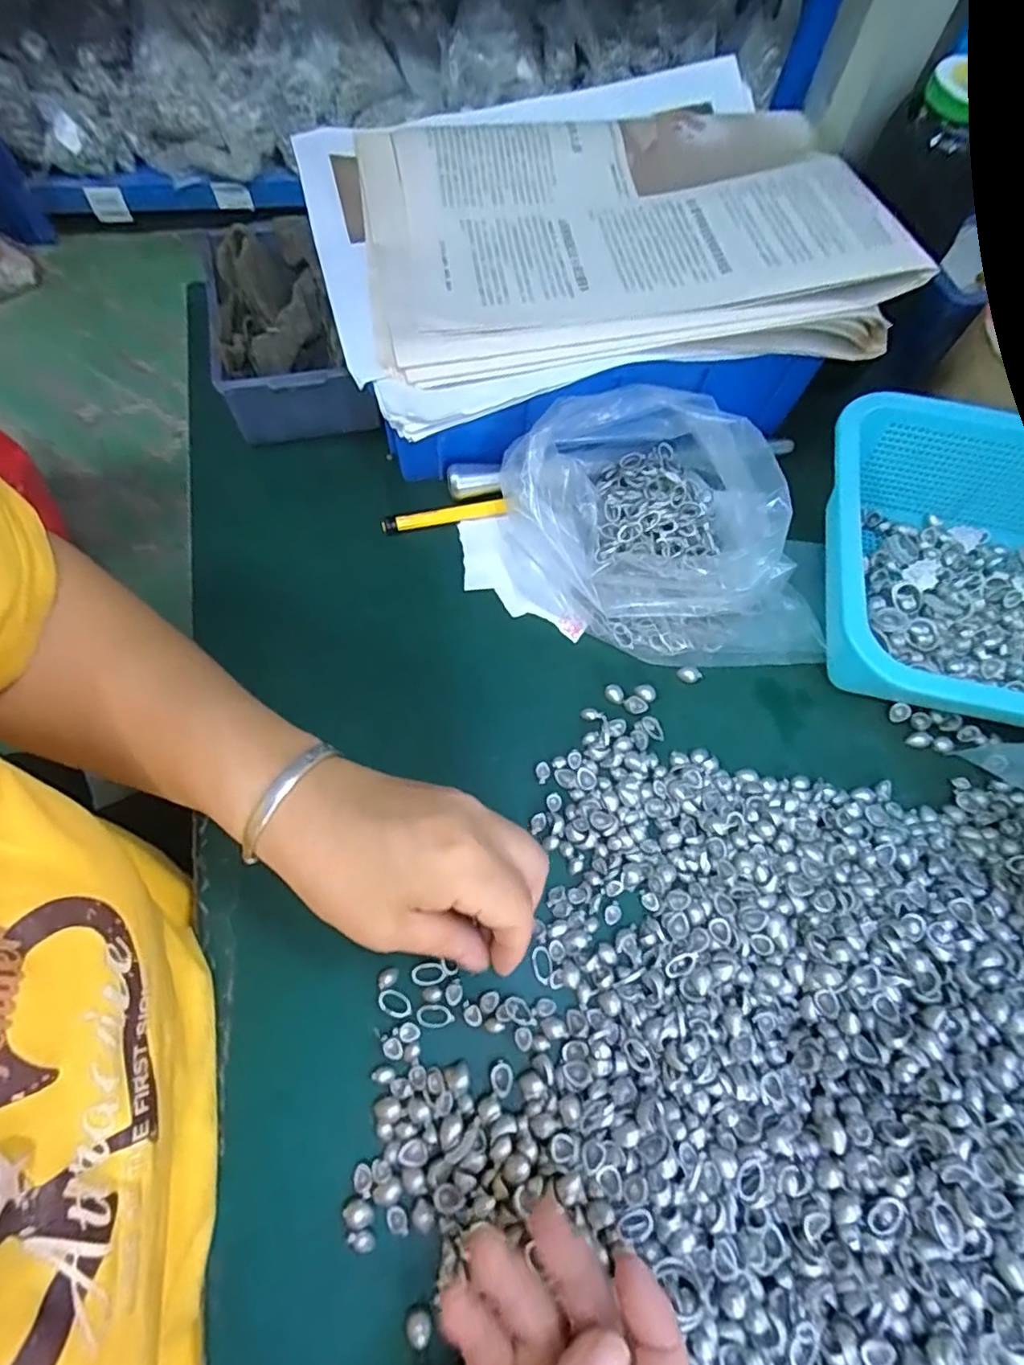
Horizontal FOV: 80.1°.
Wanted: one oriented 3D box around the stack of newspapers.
[{"bbox_3d":[0.040,-0.263,0.346,0.298,0.035,0.243,-18,68,-9],"label":"stack of newspapers"}]

